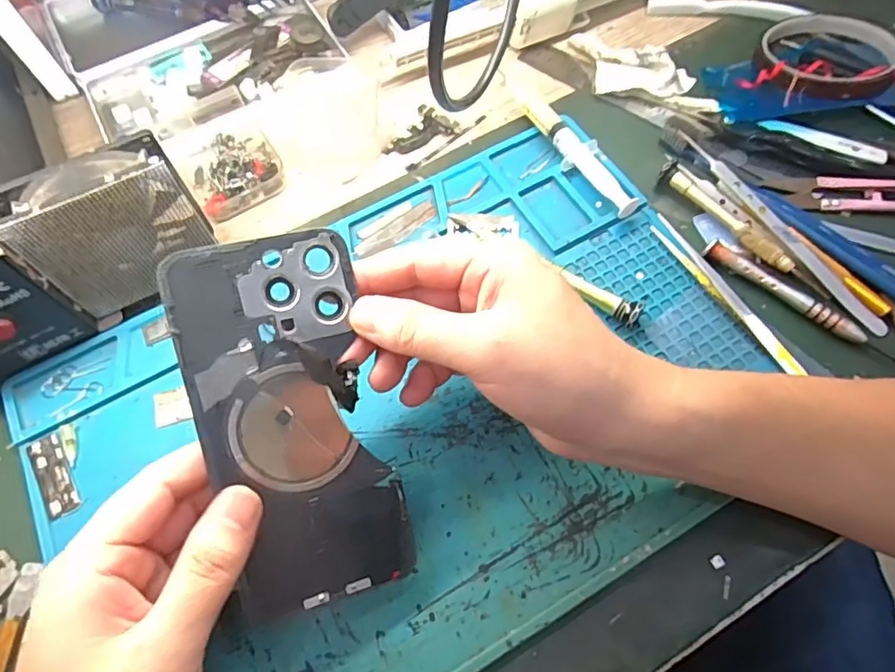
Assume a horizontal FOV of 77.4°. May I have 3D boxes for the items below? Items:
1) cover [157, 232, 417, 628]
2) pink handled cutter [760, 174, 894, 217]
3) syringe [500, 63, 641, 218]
[{"bbox_3d":[-0.063,0.038,0.232,0.072,0.007,0.154,-14,96,-16],"label":"cover"},{"bbox_3d":[0.252,-0.089,0.344,0.095,0.018,0.028,2,65,3],"label":"pink handled cutter"},{"bbox_3d":[0.072,-0.135,0.365,0.025,0.016,0.156,-23,67,-8],"label":"syringe"}]

